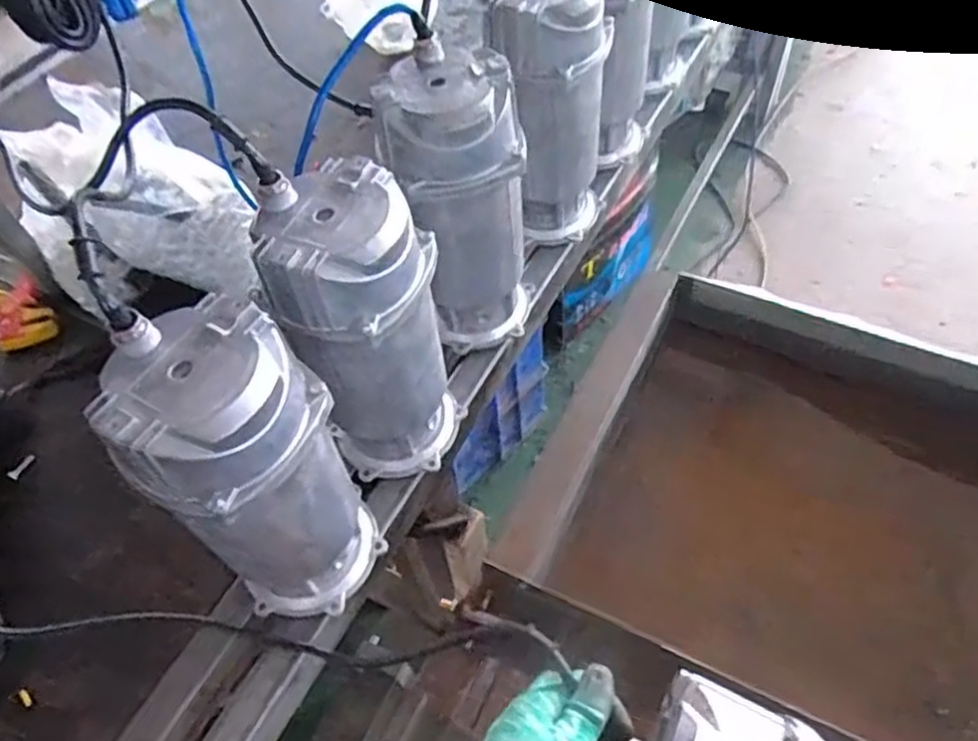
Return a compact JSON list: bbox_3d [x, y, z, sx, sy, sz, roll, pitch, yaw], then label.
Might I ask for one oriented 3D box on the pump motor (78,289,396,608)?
[{"bbox_3d":[-0.174,0.089,0.559,0.134,0.296,0.114,-33,57,-18],"label":"pump motor"}]

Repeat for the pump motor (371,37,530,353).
[{"bbox_3d":[-0.032,-0.150,0.718,0.122,0.292,0.118,-37,59,-20],"label":"pump motor"}]

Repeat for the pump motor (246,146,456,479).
[{"bbox_3d":[-0.102,-0.025,0.635,0.123,0.292,0.123,-4,53,3],"label":"pump motor"}]

